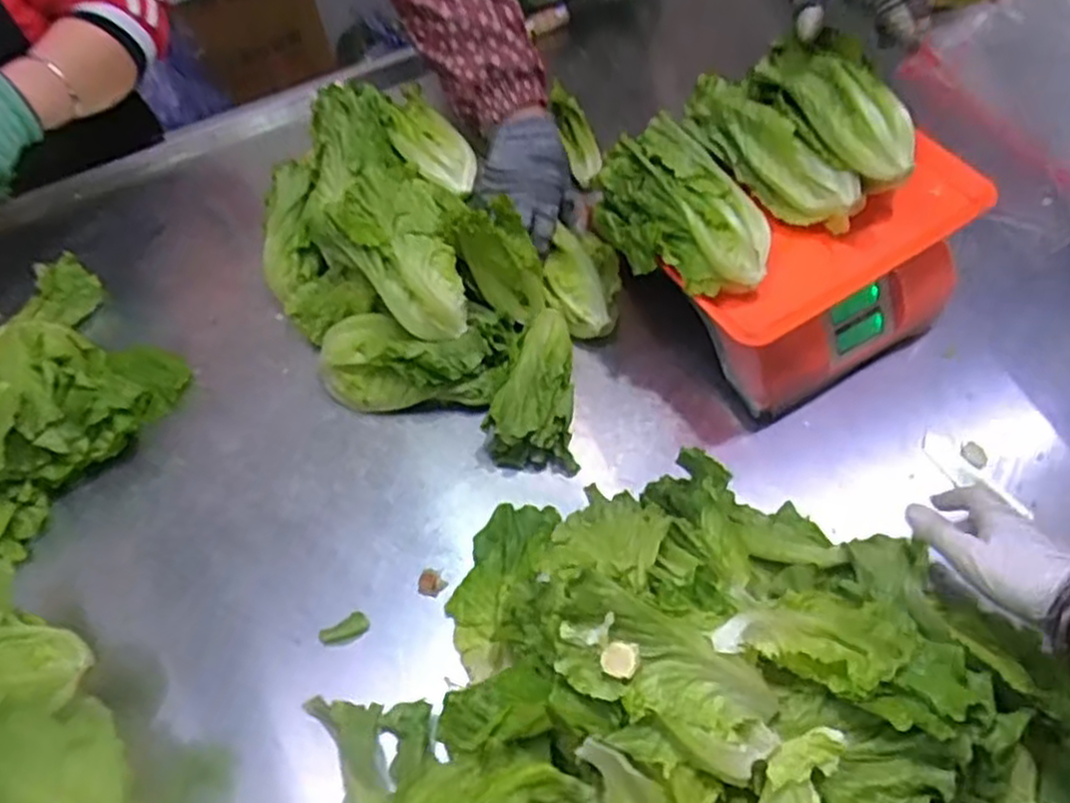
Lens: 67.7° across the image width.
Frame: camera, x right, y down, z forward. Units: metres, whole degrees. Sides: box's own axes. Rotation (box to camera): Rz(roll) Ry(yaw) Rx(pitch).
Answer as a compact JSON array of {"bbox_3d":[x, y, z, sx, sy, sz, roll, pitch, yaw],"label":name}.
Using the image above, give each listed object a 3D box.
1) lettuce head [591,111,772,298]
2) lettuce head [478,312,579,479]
[{"bbox_3d":[0.131,-0.165,0.689,0.116,0.070,0.166,-33,62,-17],"label":"lettuce head"},{"bbox_3d":[-0.004,-0.017,0.753,0.083,0.061,0.160,-4,58,0],"label":"lettuce head"}]

